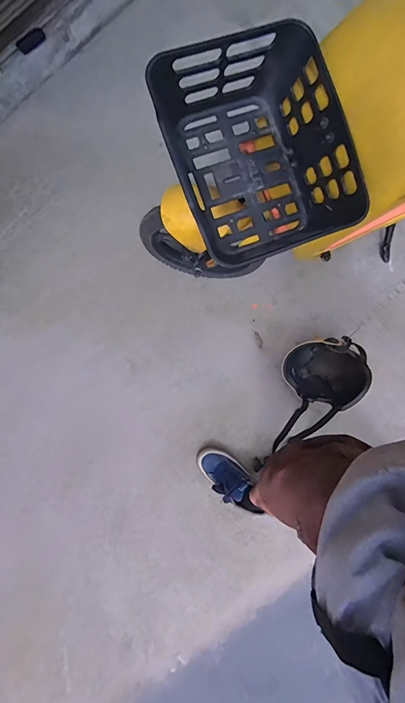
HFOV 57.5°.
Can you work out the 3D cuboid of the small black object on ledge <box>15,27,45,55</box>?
[{"bbox_3d":[-0.628,-1.139,1.351,0.023,0.039,0.112,39,83,10],"label":"small black object on ledge"}]

